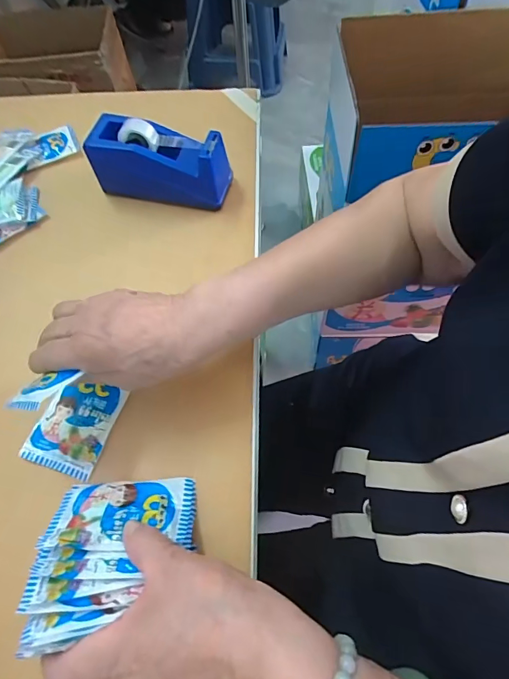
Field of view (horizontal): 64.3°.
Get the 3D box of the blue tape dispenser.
[{"bbox_3d":[-0.105,-0.201,0.463,0.151,0.078,0.054,10,64,9],"label":"blue tape dispenser"}]

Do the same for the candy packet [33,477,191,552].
[{"bbox_3d":[-0.099,0.130,0.308,0.103,0.011,0.060,-1,27,-4],"label":"candy packet"}]

